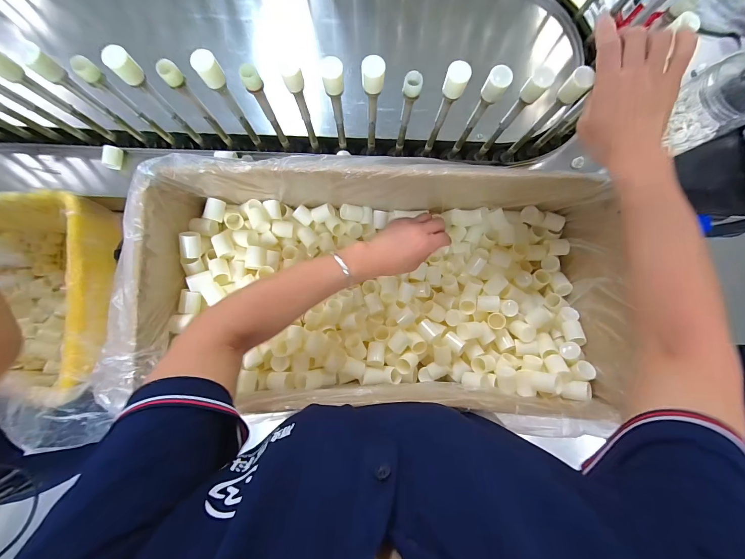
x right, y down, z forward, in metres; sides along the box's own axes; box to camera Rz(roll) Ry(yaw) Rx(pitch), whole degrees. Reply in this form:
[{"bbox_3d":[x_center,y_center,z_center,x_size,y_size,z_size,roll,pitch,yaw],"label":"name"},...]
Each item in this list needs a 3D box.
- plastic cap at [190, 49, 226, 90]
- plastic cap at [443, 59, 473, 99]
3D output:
[{"bbox_3d":[-0.200,-0.257,0.384,0.027,0.035,0.029,0,86,0],"label":"plastic cap"},{"bbox_3d":[0.103,-0.245,0.387,0.026,0.036,0.024,0,86,0],"label":"plastic cap"}]

